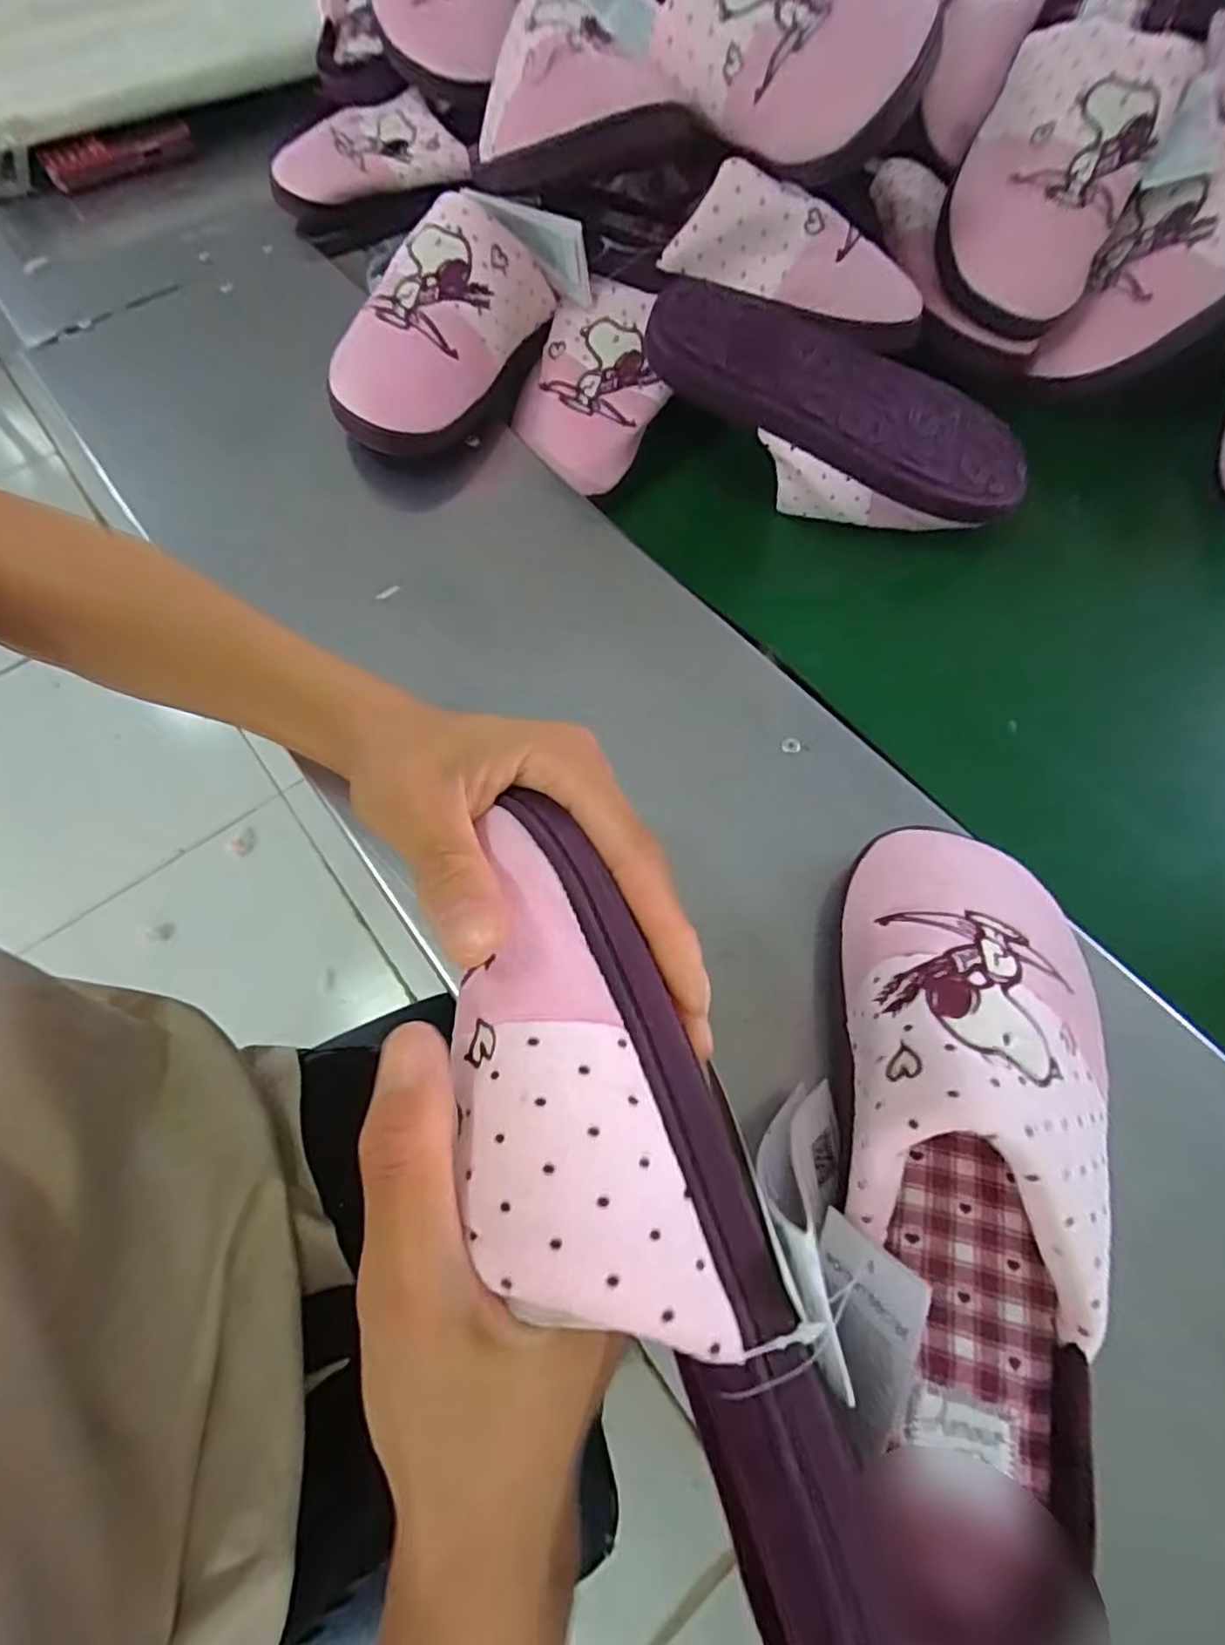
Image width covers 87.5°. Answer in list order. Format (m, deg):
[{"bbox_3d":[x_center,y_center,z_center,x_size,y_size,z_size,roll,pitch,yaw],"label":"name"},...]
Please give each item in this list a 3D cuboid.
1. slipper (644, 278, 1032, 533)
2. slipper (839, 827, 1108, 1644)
[{"bbox_3d":[0.139,-0.260,0.414,0.250,0.061,0.096,24,67,-5],"label":"slipper"},{"bbox_3d":[0.118,0.101,0.206,0.080,0.064,0.237,11,66,7],"label":"slipper"}]

